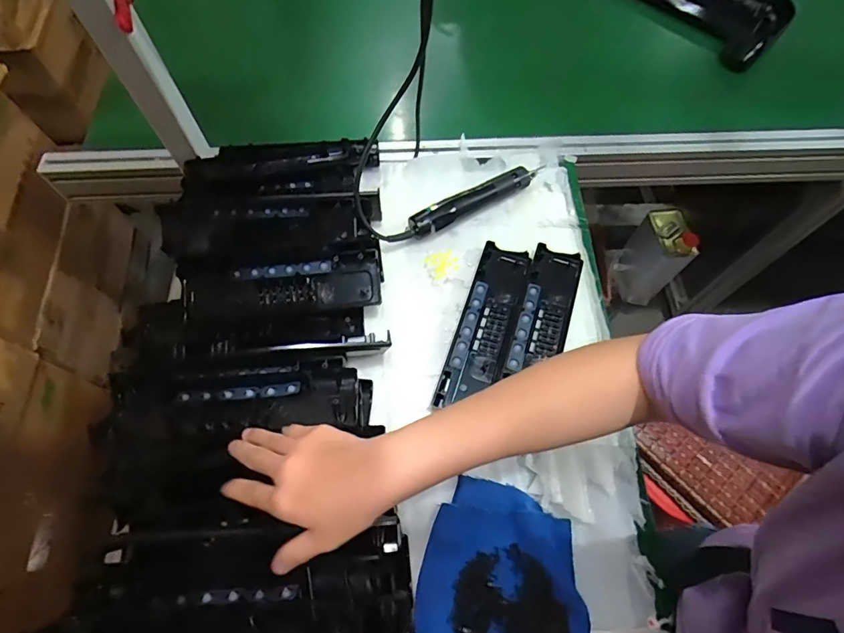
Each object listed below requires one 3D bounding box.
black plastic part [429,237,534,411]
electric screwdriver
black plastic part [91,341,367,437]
[{"bbox_3d":[0.084,0.009,0.594,0.068,0.017,0.237,18,66,7],"label":"black plastic part"},{"bbox_3d":[0.086,-0.175,0.673,0.232,0.038,0.035,-28,69,-14],"label":"electric screwdriver"},{"bbox_3d":[-0.160,0.084,0.474,0.209,0.028,0.075,0,65,-2],"label":"black plastic part"}]

